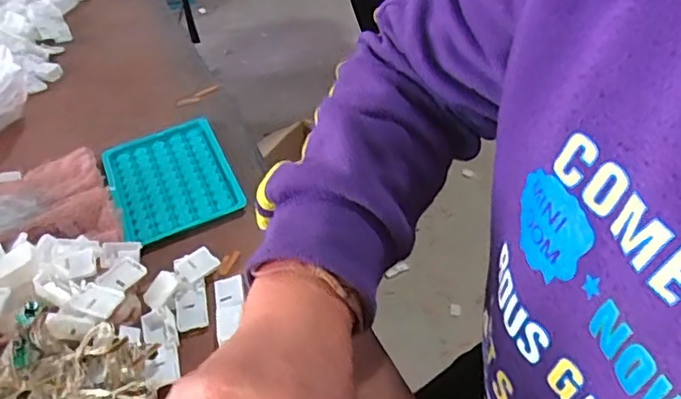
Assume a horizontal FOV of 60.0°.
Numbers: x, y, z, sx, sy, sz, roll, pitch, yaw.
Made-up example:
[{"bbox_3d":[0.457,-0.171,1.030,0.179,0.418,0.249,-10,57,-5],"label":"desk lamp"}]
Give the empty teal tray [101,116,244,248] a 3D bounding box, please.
[{"bbox_3d":[-0.137,-0.020,0.480,0.092,0.009,0.122,-21,46,-14],"label":"empty teal tray"}]

